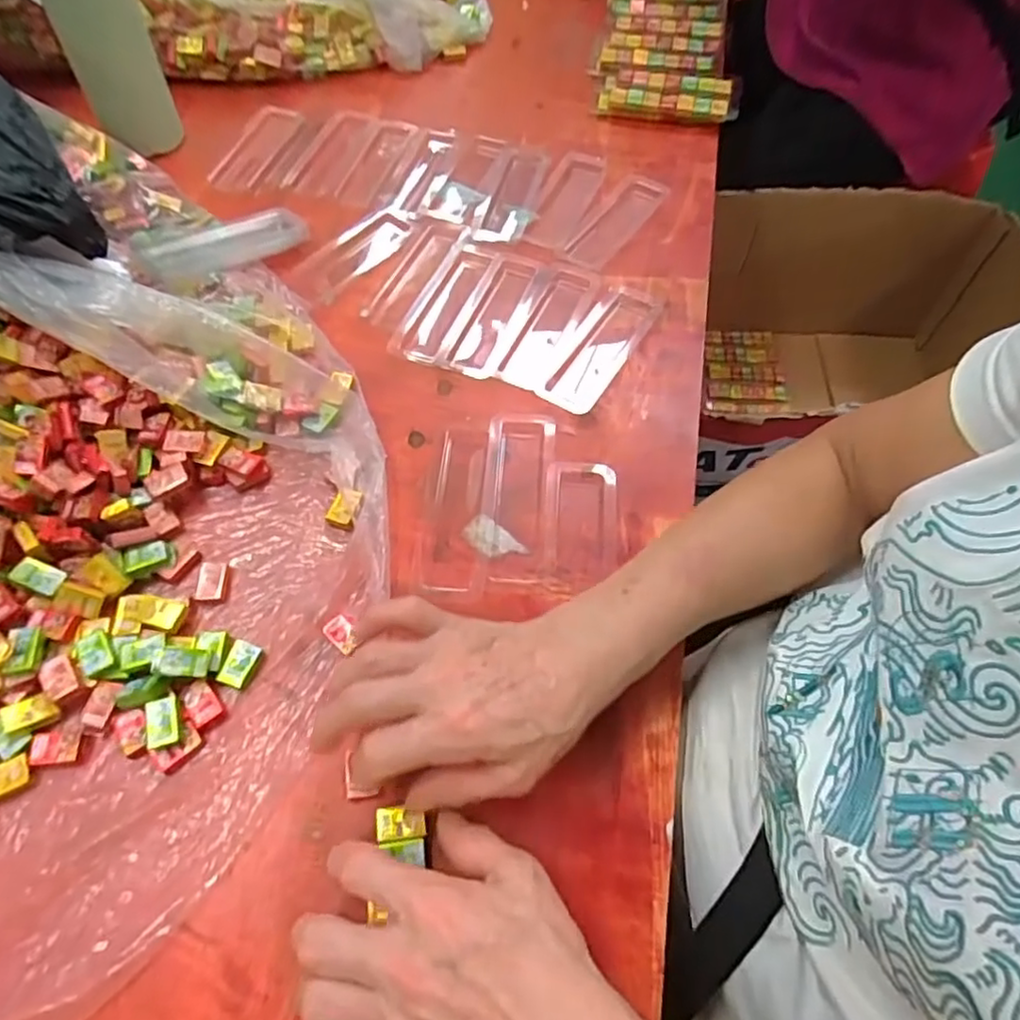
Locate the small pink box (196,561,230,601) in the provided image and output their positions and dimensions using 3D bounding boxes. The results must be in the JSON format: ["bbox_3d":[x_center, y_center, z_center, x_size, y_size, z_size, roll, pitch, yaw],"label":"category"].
[{"bbox_3d":[-0.186,0.044,0.409,0.016,0.011,0.025,-3,60,-2],"label":"small pink box"}]

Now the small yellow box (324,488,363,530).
[{"bbox_3d":[-0.110,-0.001,0.436,0.020,0.010,0.026,13,60,7],"label":"small yellow box"}]

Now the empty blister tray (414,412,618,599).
[{"bbox_3d":[0.007,-0.005,0.442,0.126,0.008,0.140,6,60,3],"label":"empty blister tray"}]

